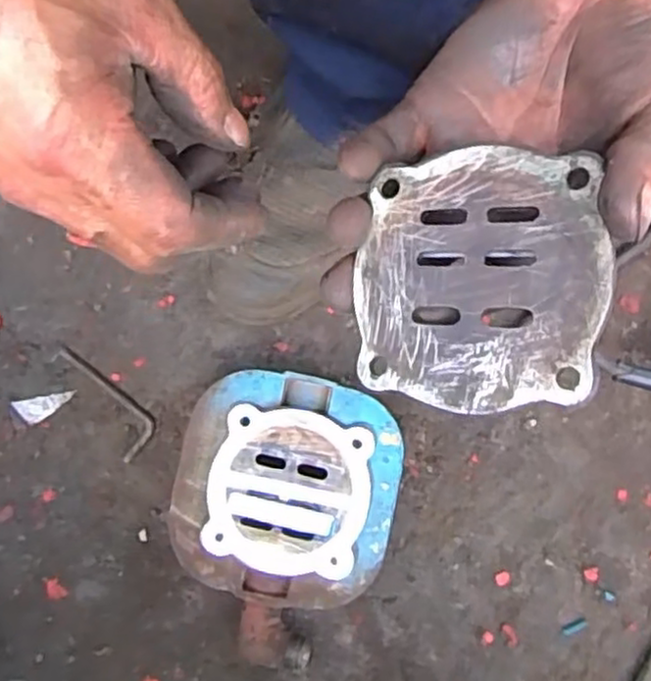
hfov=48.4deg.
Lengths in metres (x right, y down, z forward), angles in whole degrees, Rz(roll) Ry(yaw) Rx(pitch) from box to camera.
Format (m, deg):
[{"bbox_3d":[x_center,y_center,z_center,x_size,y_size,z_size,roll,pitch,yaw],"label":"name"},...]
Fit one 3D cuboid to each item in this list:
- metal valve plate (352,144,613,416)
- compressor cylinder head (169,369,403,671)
[{"bbox_3d":[0.049,-0.020,0.236,0.079,0.004,0.082,8,89,25],"label":"metal valve plate"},{"bbox_3d":[-0.025,0.099,0.411,0.118,0.061,0.150,9,75,0],"label":"compressor cylinder head"}]

